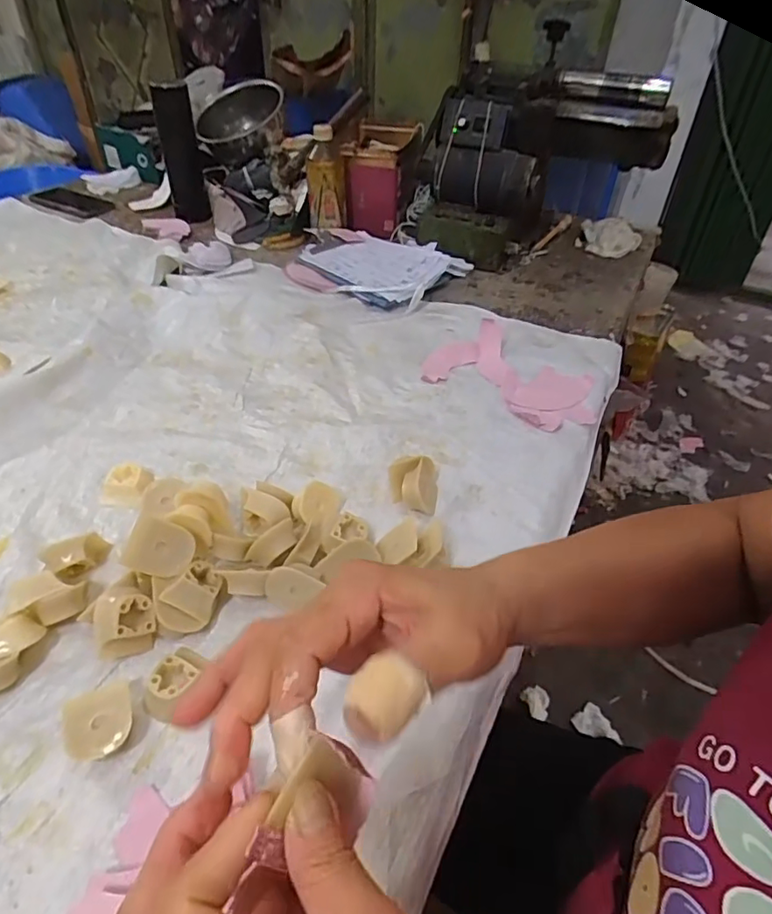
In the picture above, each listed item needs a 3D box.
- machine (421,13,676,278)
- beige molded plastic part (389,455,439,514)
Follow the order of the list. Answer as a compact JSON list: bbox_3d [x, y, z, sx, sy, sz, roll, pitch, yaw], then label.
[{"bbox_3d":[0.251,-0.492,0.935,0.370,0.257,0.247,-18,48,-23],"label":"machine"},{"bbox_3d":[0.027,0.024,0.532,0.049,0.036,0.048,7,43,2],"label":"beige molded plastic part"}]

